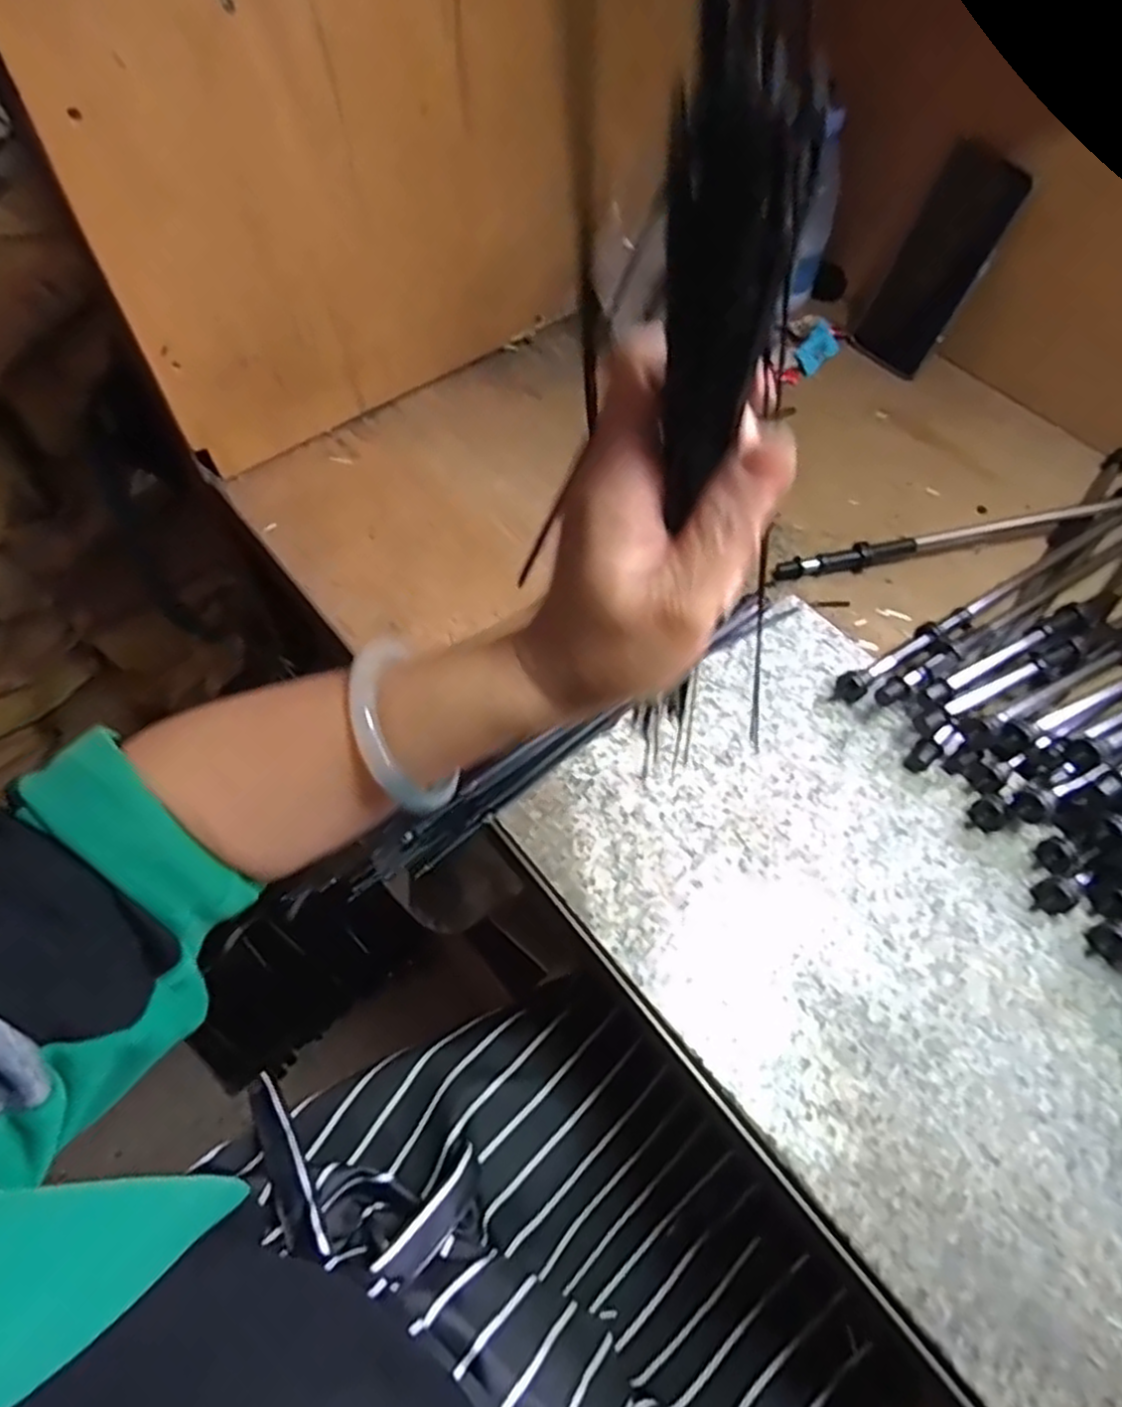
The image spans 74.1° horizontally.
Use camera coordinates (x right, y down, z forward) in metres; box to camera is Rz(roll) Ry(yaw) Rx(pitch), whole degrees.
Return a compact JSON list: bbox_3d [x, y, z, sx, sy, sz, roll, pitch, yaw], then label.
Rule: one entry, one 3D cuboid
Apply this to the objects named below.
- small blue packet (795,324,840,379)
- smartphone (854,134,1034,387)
[{"bbox_3d":[0.227,-0.314,0.659,0.056,0.009,0.028,-45,101,-20],"label":"small blue packet"},{"bbox_3d":[0.305,-0.355,0.606,0.016,0.155,0.071,-22,58,-38],"label":"smartphone"}]

